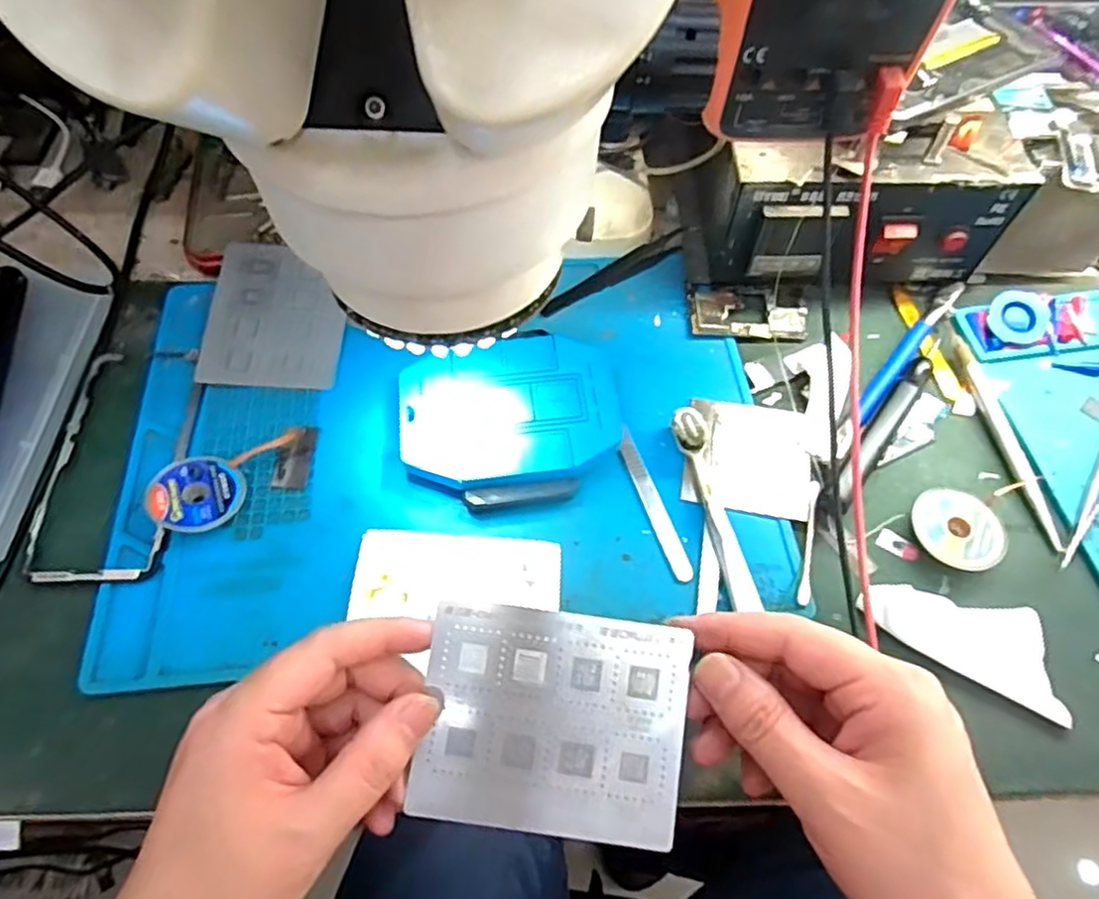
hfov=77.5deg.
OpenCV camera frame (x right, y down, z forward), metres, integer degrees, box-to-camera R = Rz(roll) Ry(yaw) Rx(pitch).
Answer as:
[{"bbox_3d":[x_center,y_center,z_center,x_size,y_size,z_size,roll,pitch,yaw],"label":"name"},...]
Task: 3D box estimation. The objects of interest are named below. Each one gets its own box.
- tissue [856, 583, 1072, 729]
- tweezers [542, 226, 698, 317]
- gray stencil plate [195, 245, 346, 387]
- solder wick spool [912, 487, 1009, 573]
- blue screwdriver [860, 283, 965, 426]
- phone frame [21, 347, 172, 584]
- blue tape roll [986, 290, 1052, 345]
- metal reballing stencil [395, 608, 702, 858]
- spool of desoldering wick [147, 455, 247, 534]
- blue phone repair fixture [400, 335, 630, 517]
[{"bbox_3d":[0.205,0.088,0.335,0.093,0.008,0.043,29,65,15],"label":"tissue"},{"bbox_3d":[0.043,-0.117,0.440,0.120,0.013,0.016,-32,66,-16],"label":"tweezers"},{"bbox_3d":[-0.166,-0.083,0.422,0.080,0.005,0.101,3,64,-5],"label":"gray stencil plate"},{"bbox_3d":[0.211,0.042,0.356,0.042,0.010,0.045,0,62,0],"label":"solder wick spool"},{"bbox_3d":[0.216,-0.061,0.411,0.010,0.006,0.133,37,68,18],"label":"blue screwdriver"},{"bbox_3d":[-0.233,0.004,0.373,0.070,0.005,0.139,-1,62,-1],"label":"phone frame"},{"bbox_3d":[0.285,-0.080,0.417,0.035,0.008,0.035,10,78,5],"label":"blue tape roll"},{"bbox_3d":[0.002,0.104,0.262,0.097,0.004,0.079,6,80,1],"label":"metal reballing stencil"},{"bbox_3d":[-0.185,0.023,0.358,0.046,0.015,0.043,0,62,0],"label":"spool of desoldering wick"},{"bbox_3d":[-0.020,-0.016,0.377,0.118,0.025,0.092,-8,62,-4],"label":"blue phone repair fixture"}]

